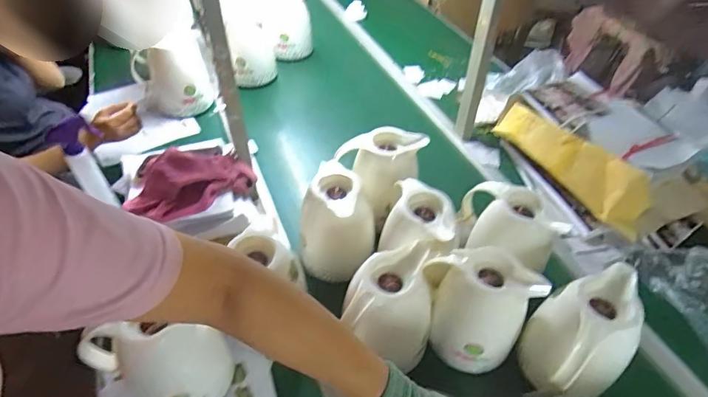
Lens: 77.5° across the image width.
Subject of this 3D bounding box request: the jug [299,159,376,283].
[{"bbox_3d":[-0.037,0.043,0.822,0.117,0.172,0.128,21,48,17],"label":"jug"}]

